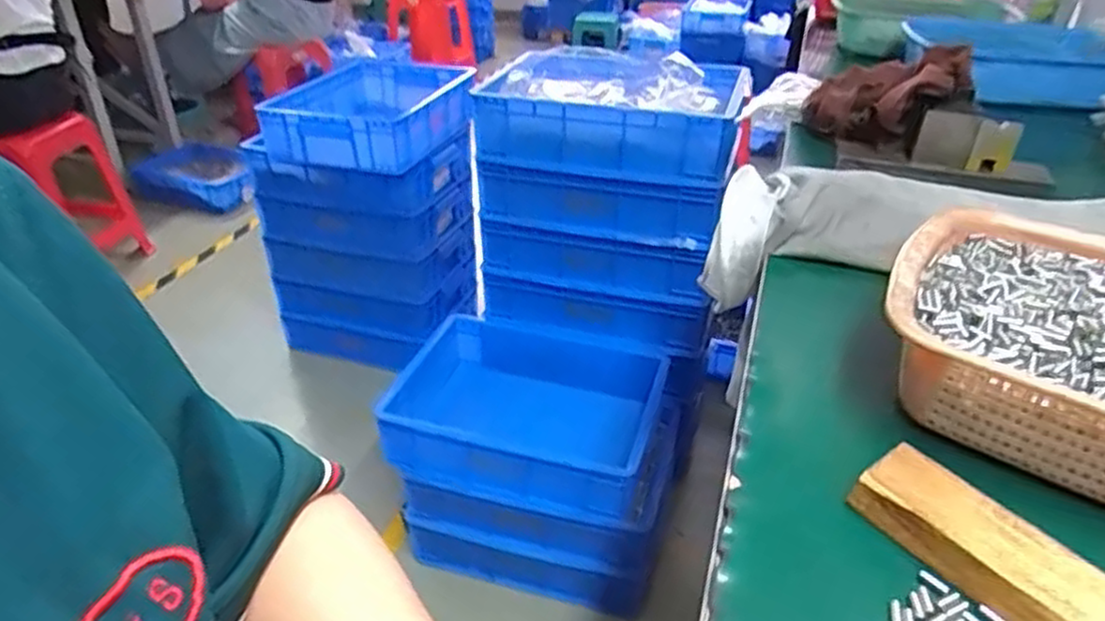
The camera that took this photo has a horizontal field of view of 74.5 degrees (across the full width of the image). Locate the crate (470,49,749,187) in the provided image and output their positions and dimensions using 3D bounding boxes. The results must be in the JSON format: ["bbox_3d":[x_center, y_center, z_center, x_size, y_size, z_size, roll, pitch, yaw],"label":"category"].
[{"bbox_3d":[0.105,-0.333,1.221,0.403,0.128,0.281,8,32,13],"label":"crate"}]

